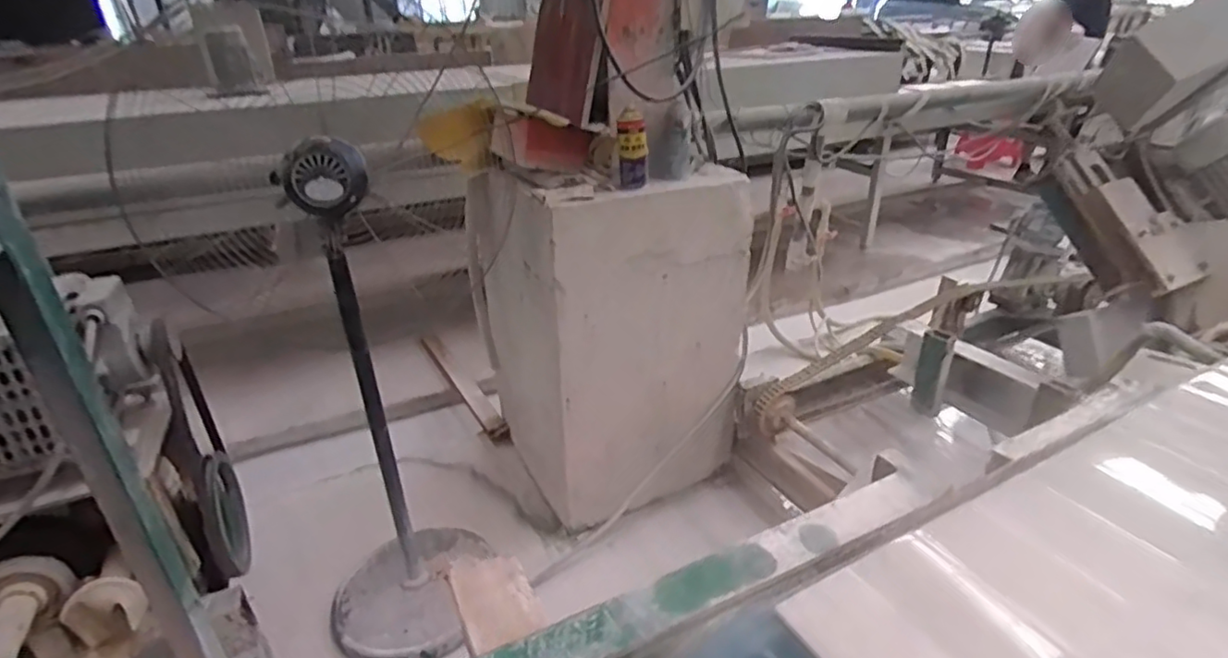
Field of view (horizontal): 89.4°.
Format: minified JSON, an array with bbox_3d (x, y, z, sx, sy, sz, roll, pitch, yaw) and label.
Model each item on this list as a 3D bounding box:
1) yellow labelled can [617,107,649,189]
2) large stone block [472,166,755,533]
[{"bbox_3d":[0.043,-0.412,1.417,0.063,0.166,0.063,-1,27,3],"label":"yellow labelled can"},{"bbox_3d":[-0.006,-0.004,1.733,0.574,0.875,0.482,-18,31,-27],"label":"large stone block"}]

